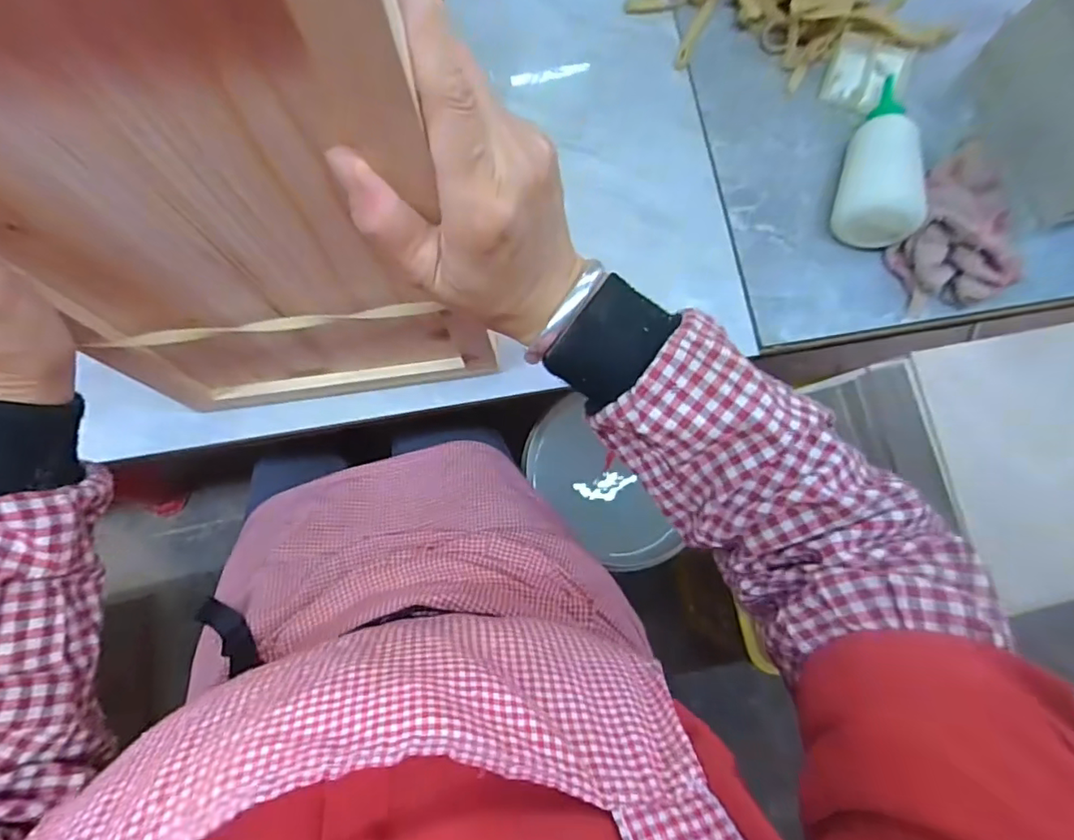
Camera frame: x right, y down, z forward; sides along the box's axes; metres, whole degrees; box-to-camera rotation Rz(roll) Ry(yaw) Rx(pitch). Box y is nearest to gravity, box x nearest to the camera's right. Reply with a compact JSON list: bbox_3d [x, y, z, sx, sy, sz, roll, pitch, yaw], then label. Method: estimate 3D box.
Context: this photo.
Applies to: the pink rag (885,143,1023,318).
[{"bbox_3d":[0.356,-0.166,0.470,0.112,0.051,0.137,-8,78,-3],"label":"pink rag"}]

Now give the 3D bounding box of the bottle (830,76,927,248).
[{"bbox_3d":[0.293,-0.221,0.473,0.062,0.054,0.154,17,78,2],"label":"bottle"}]

